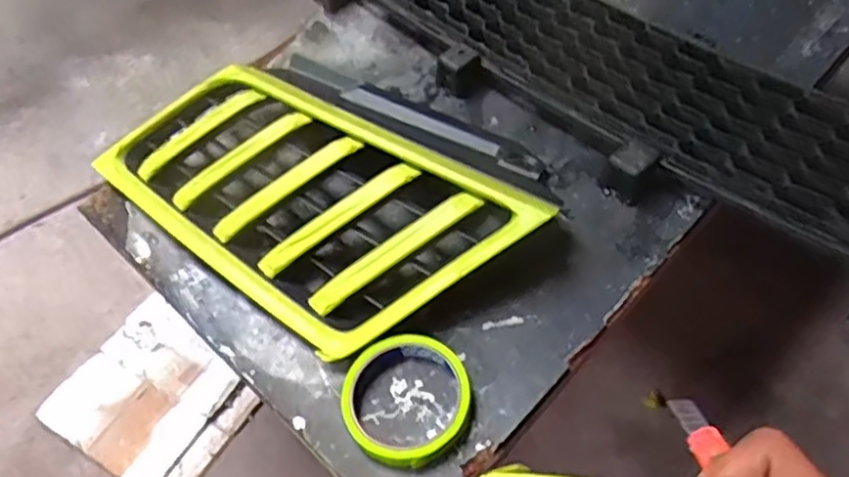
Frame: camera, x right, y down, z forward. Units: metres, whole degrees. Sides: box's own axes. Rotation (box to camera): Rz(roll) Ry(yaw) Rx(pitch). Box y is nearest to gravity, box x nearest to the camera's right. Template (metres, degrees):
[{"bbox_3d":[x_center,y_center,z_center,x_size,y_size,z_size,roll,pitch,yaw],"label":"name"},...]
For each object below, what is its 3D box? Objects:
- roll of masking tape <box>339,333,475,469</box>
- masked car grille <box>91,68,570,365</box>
[{"bbox_3d":[-0.015,0.115,0.493,0.091,0.027,0.091,-4,51,5],"label":"roll of masking tape"},{"bbox_3d":[-0.098,-0.048,0.600,0.388,0.069,0.218,31,61,28],"label":"masked car grille"}]

